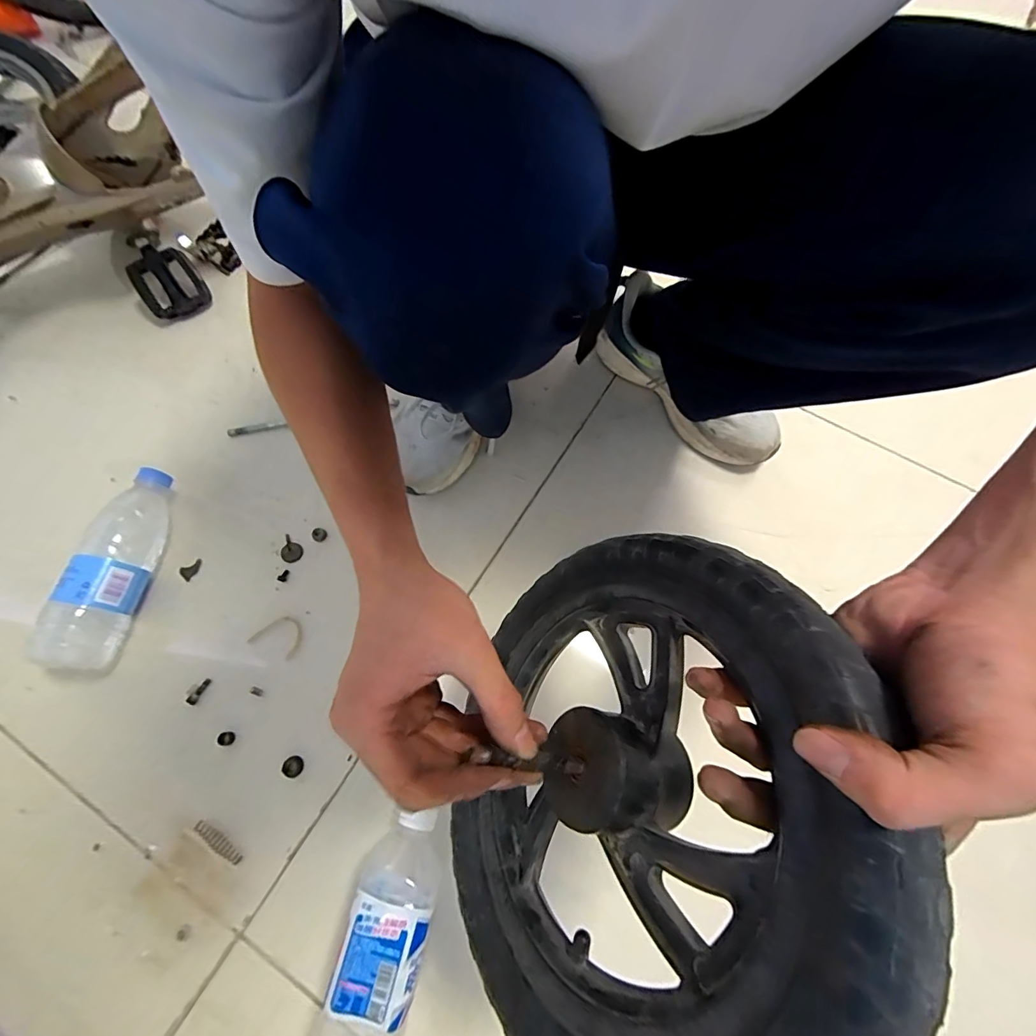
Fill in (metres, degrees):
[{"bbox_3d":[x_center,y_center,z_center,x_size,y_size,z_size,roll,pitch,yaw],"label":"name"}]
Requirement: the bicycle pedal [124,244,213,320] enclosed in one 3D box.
[{"bbox_3d":[-0.471,-0.315,0.627,0.077,0.028,0.087,-35,118,-15],"label":"bicycle pedal"}]

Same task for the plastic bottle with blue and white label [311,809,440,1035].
[{"bbox_3d":[-0.111,0.343,0.367,0.069,0.067,0.200,12,67,2],"label":"plastic bottle with blue and white label"}]

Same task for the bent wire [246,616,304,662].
[{"bbox_3d":[-0.250,0.123,0.489,0.050,0.006,0.039,23,68,6],"label":"bent wire"}]

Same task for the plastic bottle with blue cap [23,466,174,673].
[{"bbox_3d":[-0.410,0.048,0.479,0.065,0.065,0.210,13,67,2],"label":"plastic bottle with blue cap"}]

